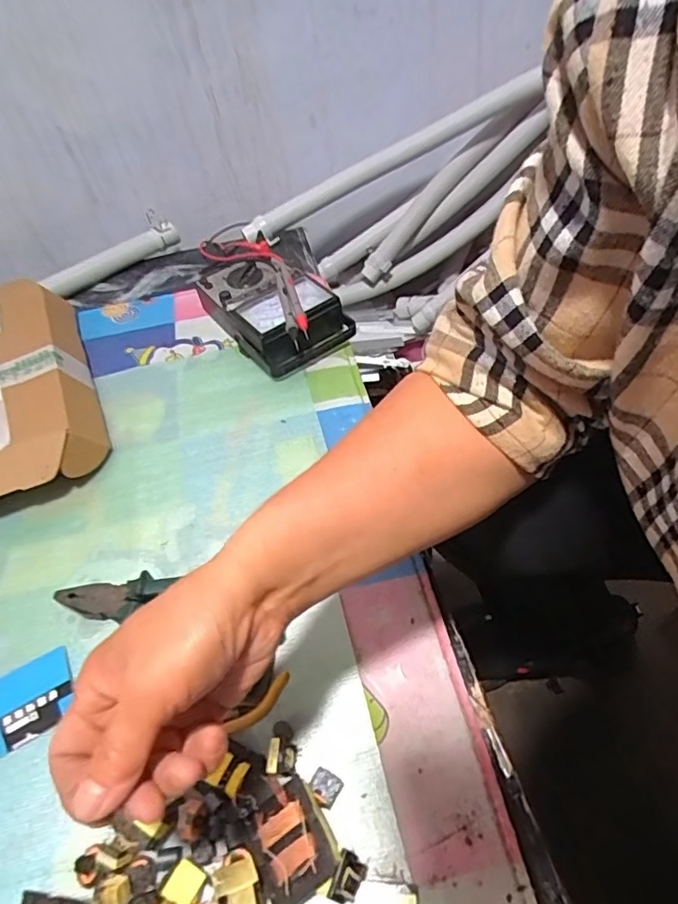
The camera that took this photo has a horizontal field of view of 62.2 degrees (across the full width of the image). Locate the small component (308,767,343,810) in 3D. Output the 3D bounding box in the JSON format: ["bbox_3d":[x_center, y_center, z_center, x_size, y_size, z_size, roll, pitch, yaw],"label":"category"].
[{"bbox_3d":[-0.010,0.231,0.388,0.021,0.005,0.020,39,51,6],"label":"small component"}]

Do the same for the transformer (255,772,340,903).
[{"bbox_3d":[-0.030,0.251,0.366,0.048,0.023,0.065,-24,54,-12],"label":"transformer"}]

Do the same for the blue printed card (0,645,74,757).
[{"bbox_3d":[-0.262,0.203,0.437,0.106,0.009,0.061,-28,55,-15],"label":"blue printed card"}]

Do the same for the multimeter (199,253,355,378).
[{"bbox_3d":[-0.086,-0.182,0.682,0.120,0.053,0.210,-33,56,-18],"label":"multimeter"}]

